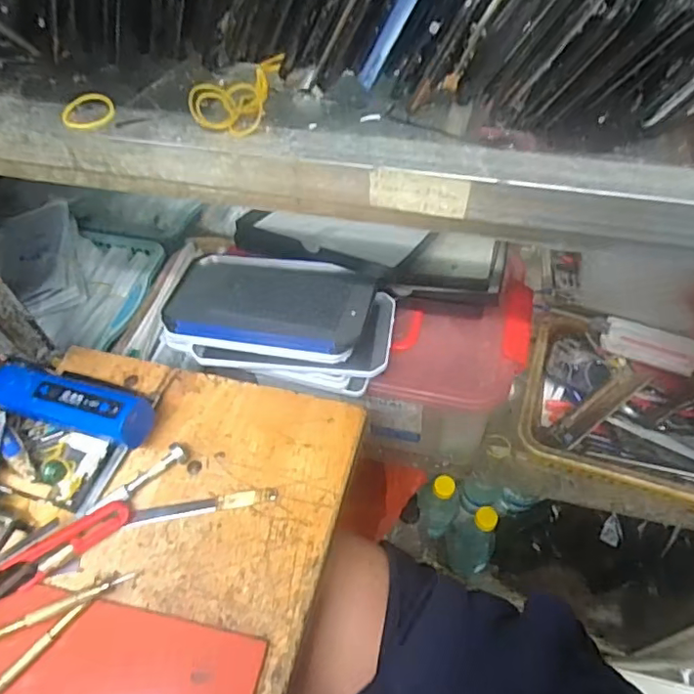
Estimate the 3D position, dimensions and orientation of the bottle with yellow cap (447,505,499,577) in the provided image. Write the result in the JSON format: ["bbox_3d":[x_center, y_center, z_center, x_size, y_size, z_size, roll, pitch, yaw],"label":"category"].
[{"bbox_3d":[0.205,0.307,0.890,0.071,0.193,0.071,-2,53,3],"label":"bottle with yellow cap"}]

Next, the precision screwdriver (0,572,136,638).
[{"bbox_3d":[-0.197,0.173,0.365,0.109,0.011,0.012,-23,55,-13],"label":"precision screwdriver"}]

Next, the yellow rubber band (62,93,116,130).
[{"bbox_3d":[-0.144,-0.132,0.312,0.030,0.004,0.031,0,56,0],"label":"yellow rubber band"}]

